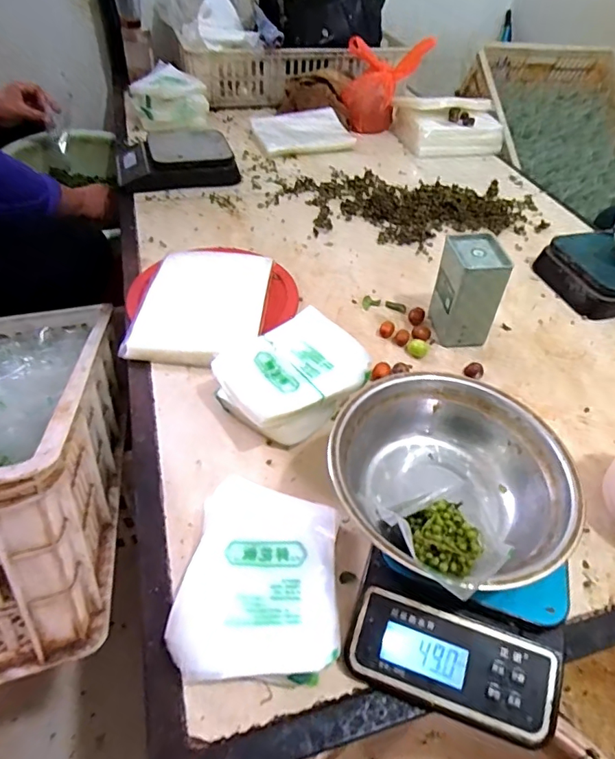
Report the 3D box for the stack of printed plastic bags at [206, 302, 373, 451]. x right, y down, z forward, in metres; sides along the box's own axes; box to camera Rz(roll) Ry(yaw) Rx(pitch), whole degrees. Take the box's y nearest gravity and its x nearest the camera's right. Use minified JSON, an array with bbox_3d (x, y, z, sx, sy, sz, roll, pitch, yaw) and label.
[{"bbox_3d":[-0.012,-0.002,0.535,0.171,0.059,0.133,-33,58,-31],"label":"stack of printed plastic bags"}]

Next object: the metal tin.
[{"bbox_3d":[0.201,-0.113,0.620,0.069,0.118,0.083,0,46,-5],"label":"metal tin"}]

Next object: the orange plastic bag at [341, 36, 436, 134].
[{"bbox_3d":[0.181,-0.688,1.132,0.185,0.170,0.163,8,46,2],"label":"orange plastic bag"}]

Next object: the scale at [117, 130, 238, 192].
[{"bbox_3d":[-0.246,-0.420,0.912,0.221,0.065,0.145,-11,48,-15],"label":"scale"}]

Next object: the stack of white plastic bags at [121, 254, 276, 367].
[{"bbox_3d":[-0.135,-0.101,0.641,0.157,0.035,0.215,5,46,-1],"label":"stack of white plastic bags"}]

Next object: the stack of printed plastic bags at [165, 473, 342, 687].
[{"bbox_3d":[-0.037,0.164,0.397,0.126,0.035,0.154,7,46,1],"label":"stack of printed plastic bags"}]

